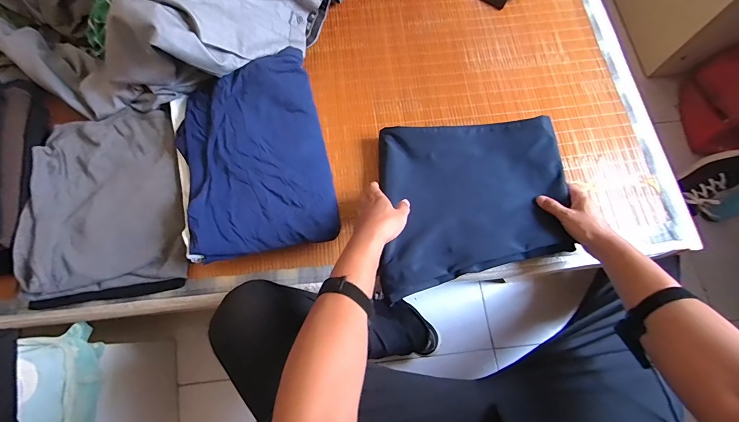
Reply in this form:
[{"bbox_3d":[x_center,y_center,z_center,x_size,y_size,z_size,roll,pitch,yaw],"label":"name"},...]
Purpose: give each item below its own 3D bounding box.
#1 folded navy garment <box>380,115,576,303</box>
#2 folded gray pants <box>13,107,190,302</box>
[{"bbox_3d":[0.187,-0.017,0.630,0.320,0.047,0.311,0,72,-1],"label":"folded navy garment"},{"bbox_3d":[-0.470,-0.031,0.633,0.259,0.057,0.363,-13,72,-5],"label":"folded gray pants"}]

